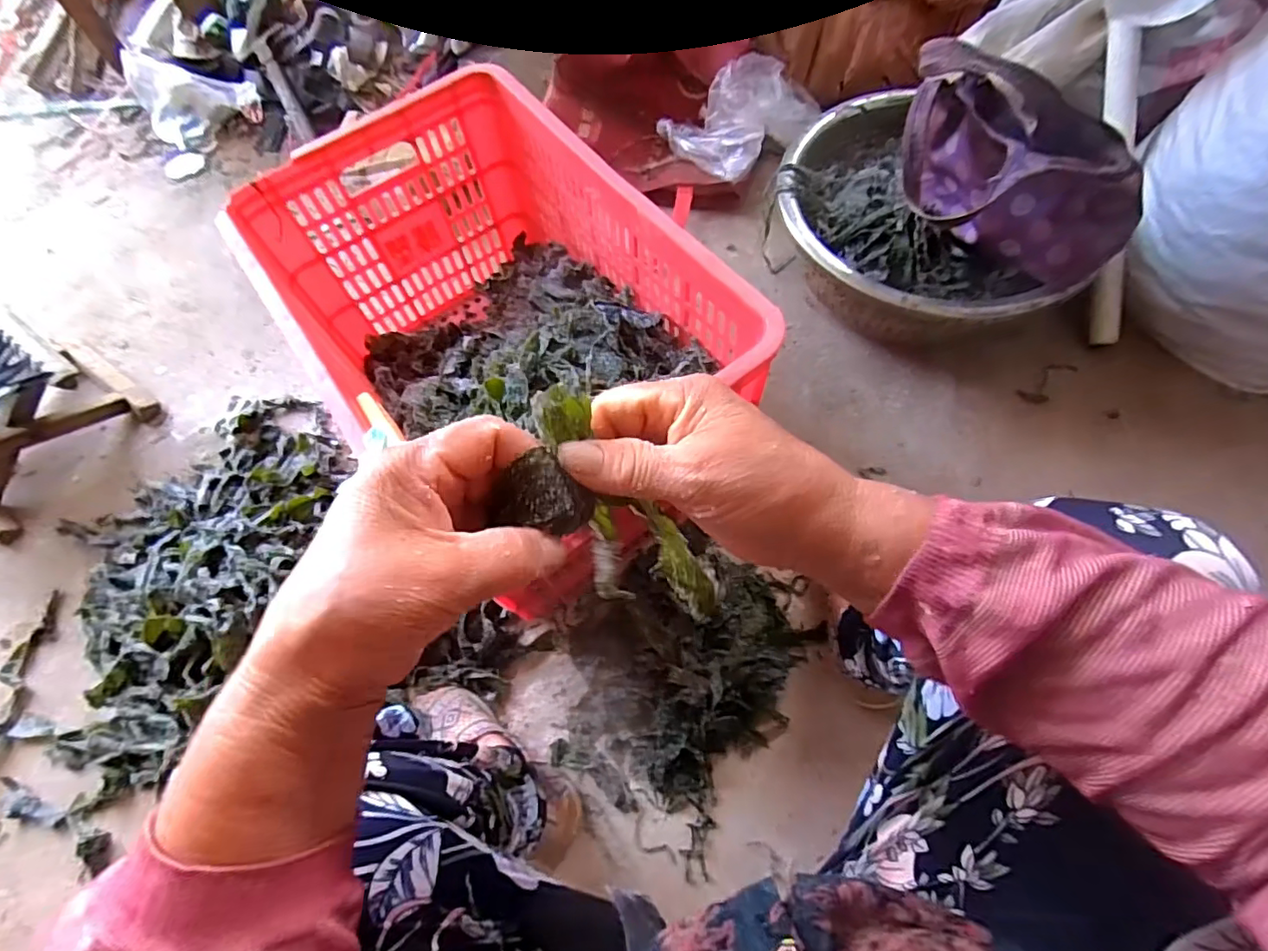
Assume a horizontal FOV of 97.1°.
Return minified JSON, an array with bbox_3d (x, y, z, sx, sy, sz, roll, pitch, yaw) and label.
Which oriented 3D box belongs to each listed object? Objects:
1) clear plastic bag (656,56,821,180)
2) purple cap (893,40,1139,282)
[{"bbox_3d":[0.176,-0.618,0.928,0.231,0.142,0.192,-42,71,-14],"label":"clear plastic bag"},{"bbox_3d":[0.420,-0.347,0.617,0.261,0.197,0.158,18,69,10],"label":"purple cap"}]

